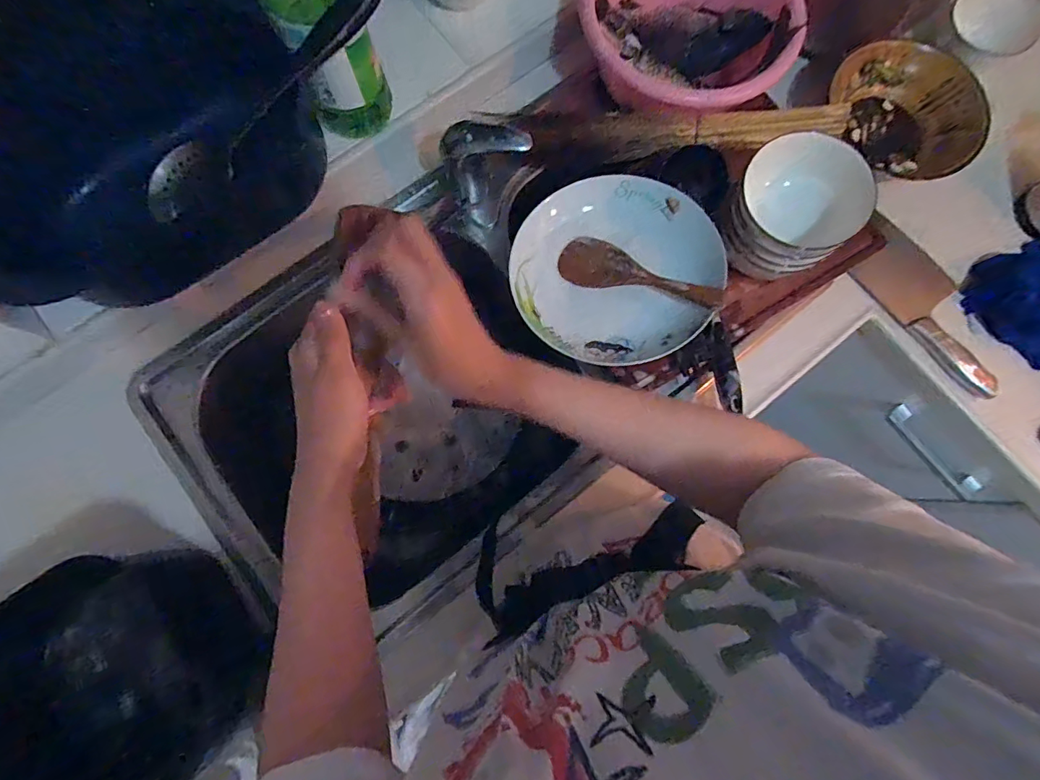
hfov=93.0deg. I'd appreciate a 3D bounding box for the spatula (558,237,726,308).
[{"bbox_3d":[0.132,-0.129,0.552,0.188,0.013,0.058,24,78,25],"label":"spatula"}]

